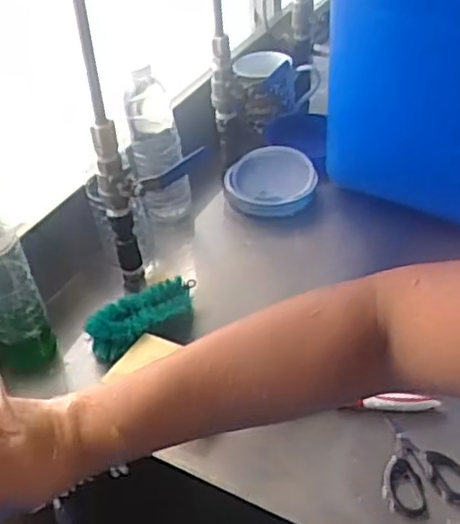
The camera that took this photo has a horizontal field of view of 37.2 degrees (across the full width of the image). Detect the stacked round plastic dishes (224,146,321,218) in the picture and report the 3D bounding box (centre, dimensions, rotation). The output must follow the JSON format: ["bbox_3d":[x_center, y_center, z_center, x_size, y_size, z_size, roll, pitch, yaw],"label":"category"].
[{"bbox_3d":[0.055,-0.109,0.922,0.119,0.033,0.128,-3,39,3],"label":"stacked round plastic dishes"}]

